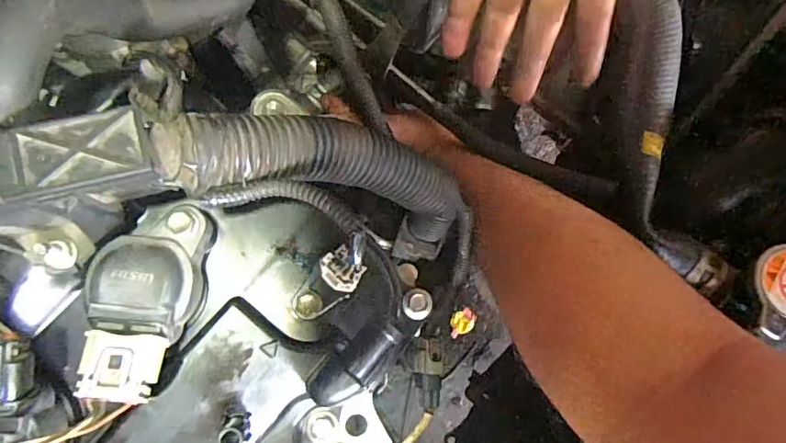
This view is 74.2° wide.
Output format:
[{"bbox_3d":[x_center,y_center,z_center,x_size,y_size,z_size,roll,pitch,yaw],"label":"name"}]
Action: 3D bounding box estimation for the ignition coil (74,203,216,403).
[{"bbox_3d":[-0.102,0.035,0.217,0.043,0.030,0.074,7,70,-20],"label":"ignition coil"}]

